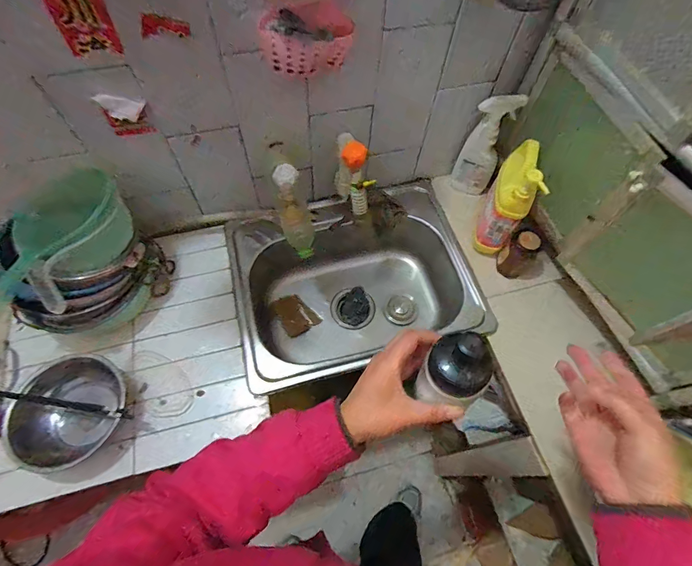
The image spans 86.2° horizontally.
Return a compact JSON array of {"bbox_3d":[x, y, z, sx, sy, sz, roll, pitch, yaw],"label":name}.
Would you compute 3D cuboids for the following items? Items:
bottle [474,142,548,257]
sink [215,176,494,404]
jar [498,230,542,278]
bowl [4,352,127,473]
[{"bbox_3d":[0.336,-0.167,0.759,0.088,0.227,0.128,23,65,10],"label":"bottle"},{"bbox_3d":[0.017,0.019,0.892,0.531,0.181,0.399,-16,64,-9],"label":"sink"},{"bbox_3d":[0.360,-0.056,0.776,0.061,0.110,0.062,1,63,-1],"label":"jar"},{"bbox_3d":[-0.469,0.221,0.636,0.188,0.081,0.167,24,65,11],"label":"bowl"}]

